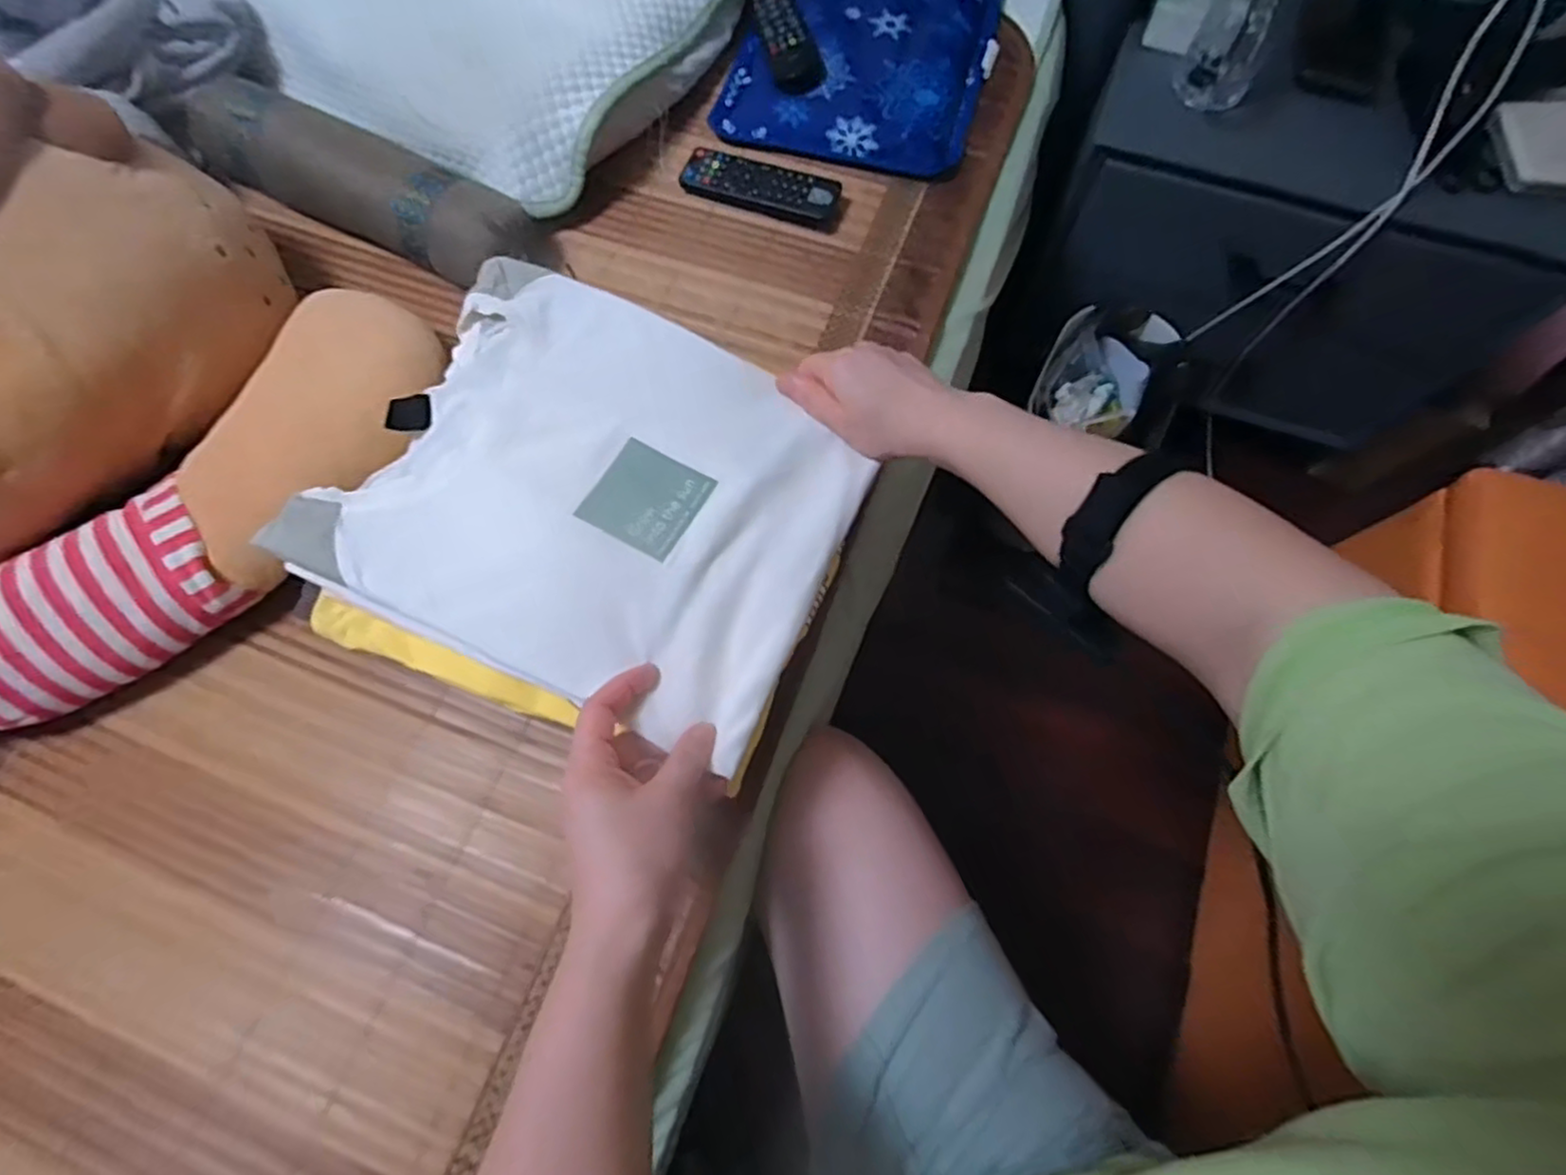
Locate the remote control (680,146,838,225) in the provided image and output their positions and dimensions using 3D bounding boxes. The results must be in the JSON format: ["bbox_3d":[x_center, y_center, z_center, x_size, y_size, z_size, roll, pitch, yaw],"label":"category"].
[{"bbox_3d":[-0.022,-0.372,0.654,0.146,0.020,0.043,20,71,9],"label":"remote control"}]

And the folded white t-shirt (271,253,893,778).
[{"bbox_3d":[-0.116,-0.062,0.436,0.308,0.034,0.244,24,72,10],"label":"folded white t-shirt"}]

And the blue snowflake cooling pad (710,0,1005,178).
[{"bbox_3d":[0.092,-0.578,0.726,0.245,0.024,0.349,14,71,6],"label":"blue snowflake cooling pad"}]

